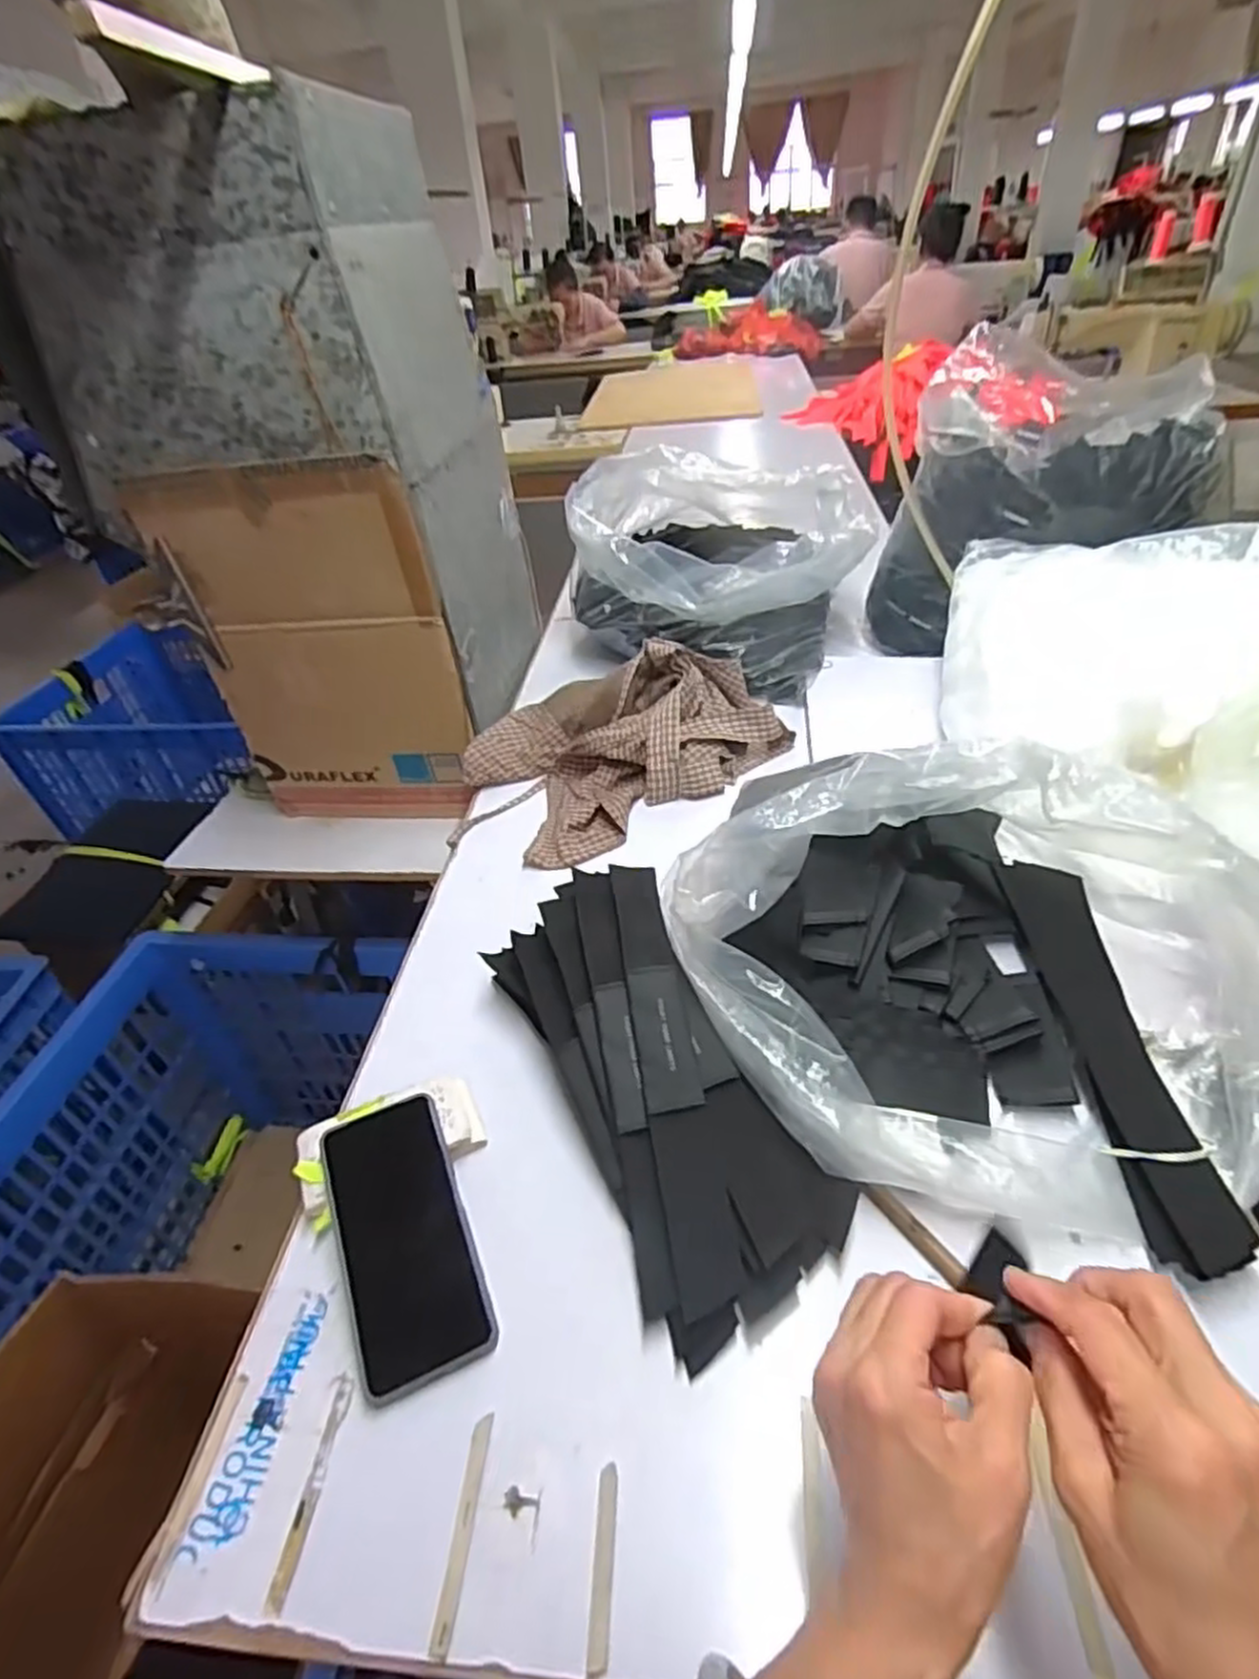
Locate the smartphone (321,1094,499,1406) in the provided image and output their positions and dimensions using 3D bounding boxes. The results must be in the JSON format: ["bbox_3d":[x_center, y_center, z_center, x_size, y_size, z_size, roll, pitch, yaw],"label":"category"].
[{"bbox_3d":[-0.146,0.251,0.482,0.080,0.010,0.165,-17,51,-18],"label":"smartphone"}]

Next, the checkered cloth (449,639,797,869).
[{"bbox_3d":[-0.022,-0.119,0.870,0.370,0.102,0.229,-25,42,-21],"label":"checkered cloth"}]

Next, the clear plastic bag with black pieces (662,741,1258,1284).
[{"bbox_3d":[0.257,0.083,0.507,0.399,0.168,0.340,-15,40,-10],"label":"clear plastic bag with black pieces"}]

